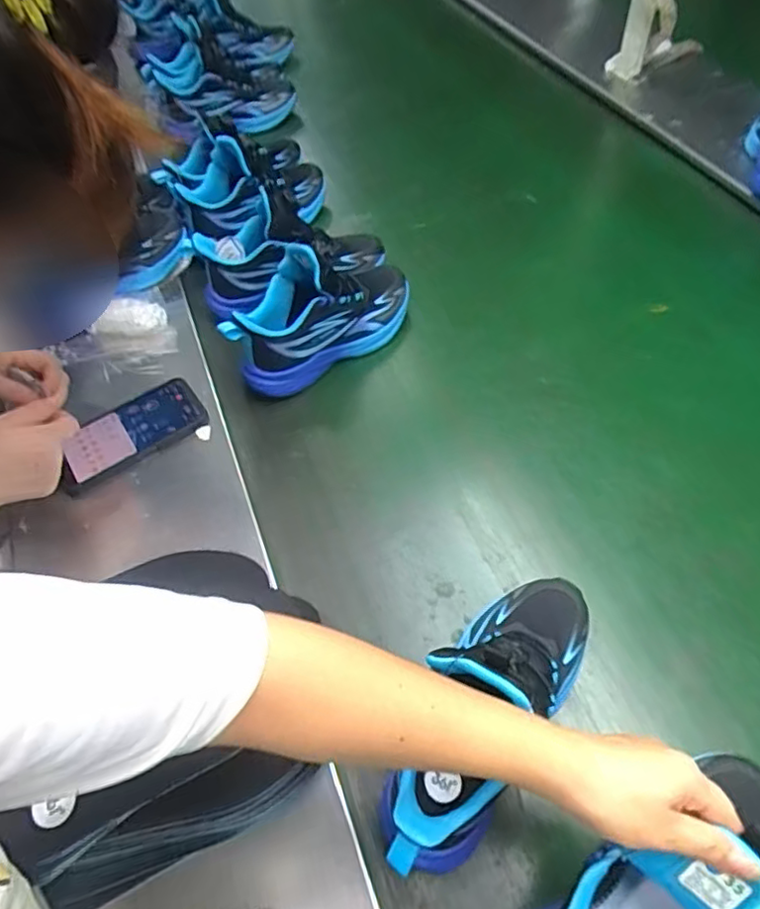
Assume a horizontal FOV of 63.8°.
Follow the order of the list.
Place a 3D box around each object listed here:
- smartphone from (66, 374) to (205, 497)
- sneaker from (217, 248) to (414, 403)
[{"bbox_3d":[-0.272,-0.024,0.668,0.157,0.017,0.072,-31,58,-13],"label":"smartphone"},{"bbox_3d":[-0.069,-0.171,0.719,0.235,0.142,0.086,-34,59,-15],"label":"sneaker"}]

